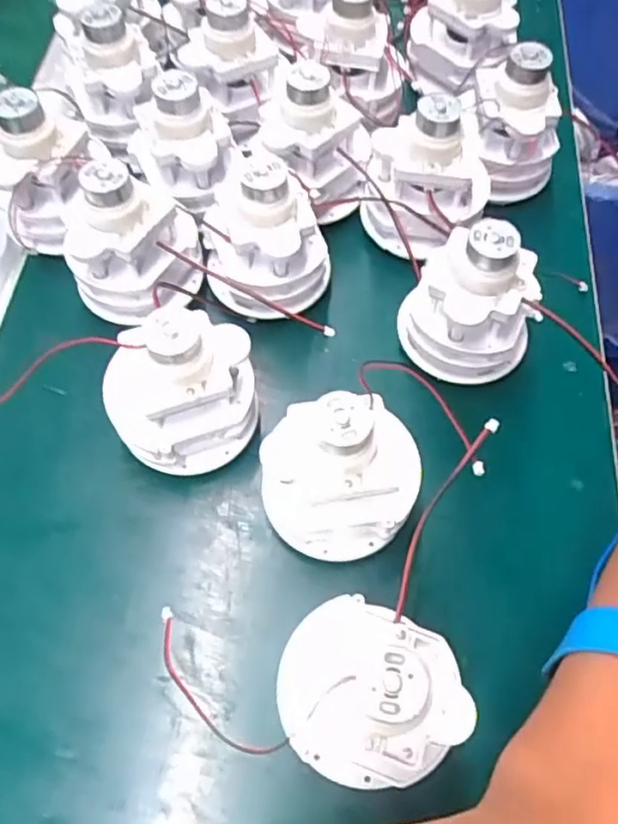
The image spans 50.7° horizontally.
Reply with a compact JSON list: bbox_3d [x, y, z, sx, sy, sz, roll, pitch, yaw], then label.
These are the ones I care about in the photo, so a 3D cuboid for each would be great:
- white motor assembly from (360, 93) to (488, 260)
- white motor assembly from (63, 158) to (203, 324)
[{"bbox_3d":[0.069,-0.137,0.375,0.068,0.084,0.064,25,65,11],"label":"white motor assembly"},{"bbox_3d":[-0.092,-0.087,0.341,0.057,0.080,0.052,14,64,5],"label":"white motor assembly"}]

